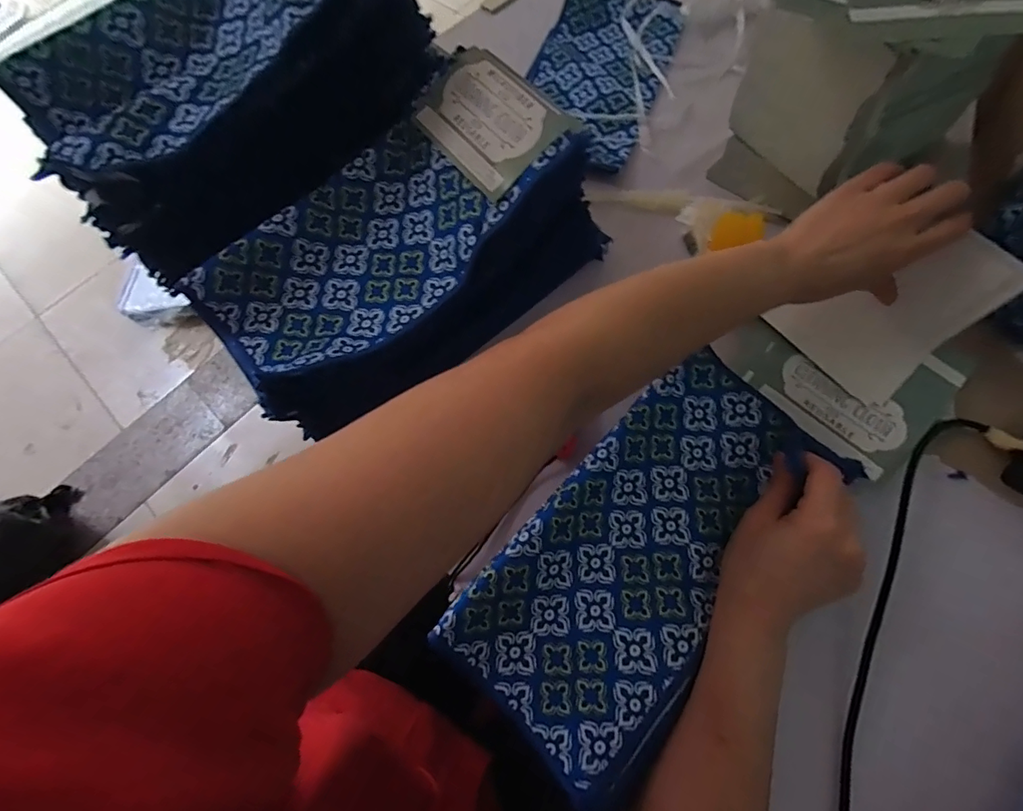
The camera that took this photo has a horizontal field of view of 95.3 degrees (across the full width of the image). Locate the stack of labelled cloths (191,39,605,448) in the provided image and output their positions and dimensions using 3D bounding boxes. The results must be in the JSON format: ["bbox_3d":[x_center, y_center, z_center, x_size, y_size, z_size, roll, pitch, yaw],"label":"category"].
[{"bbox_3d":[-0.083,-0.121,0.374,0.165,0.127,0.305,42,78,17],"label":"stack of labelled cloths"}]

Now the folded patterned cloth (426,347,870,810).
[{"bbox_3d":[0.091,0.098,0.322,0.151,0.045,0.287,35,76,16],"label":"folded patterned cloth"}]

